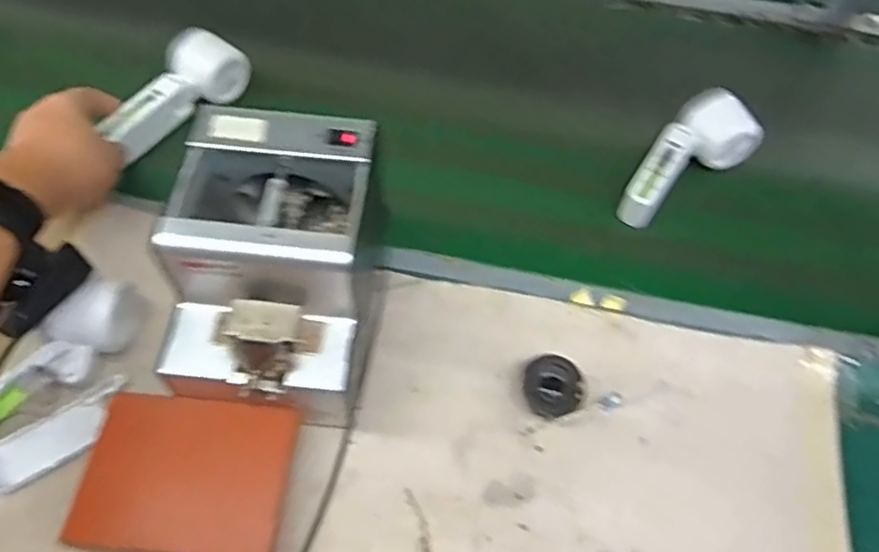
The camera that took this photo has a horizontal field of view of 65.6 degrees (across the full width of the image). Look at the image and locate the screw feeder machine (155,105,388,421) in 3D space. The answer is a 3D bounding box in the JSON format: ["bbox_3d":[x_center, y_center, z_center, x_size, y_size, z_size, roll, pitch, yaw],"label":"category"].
[{"bbox_3d":[-0.113,-0.009,0.473,0.124,0.116,0.171,5,58,3],"label":"screw feeder machine"}]

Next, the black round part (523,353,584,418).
[{"bbox_3d":[0.085,0.084,0.518,0.040,0.020,0.043,0,58,0],"label":"black round part"}]

